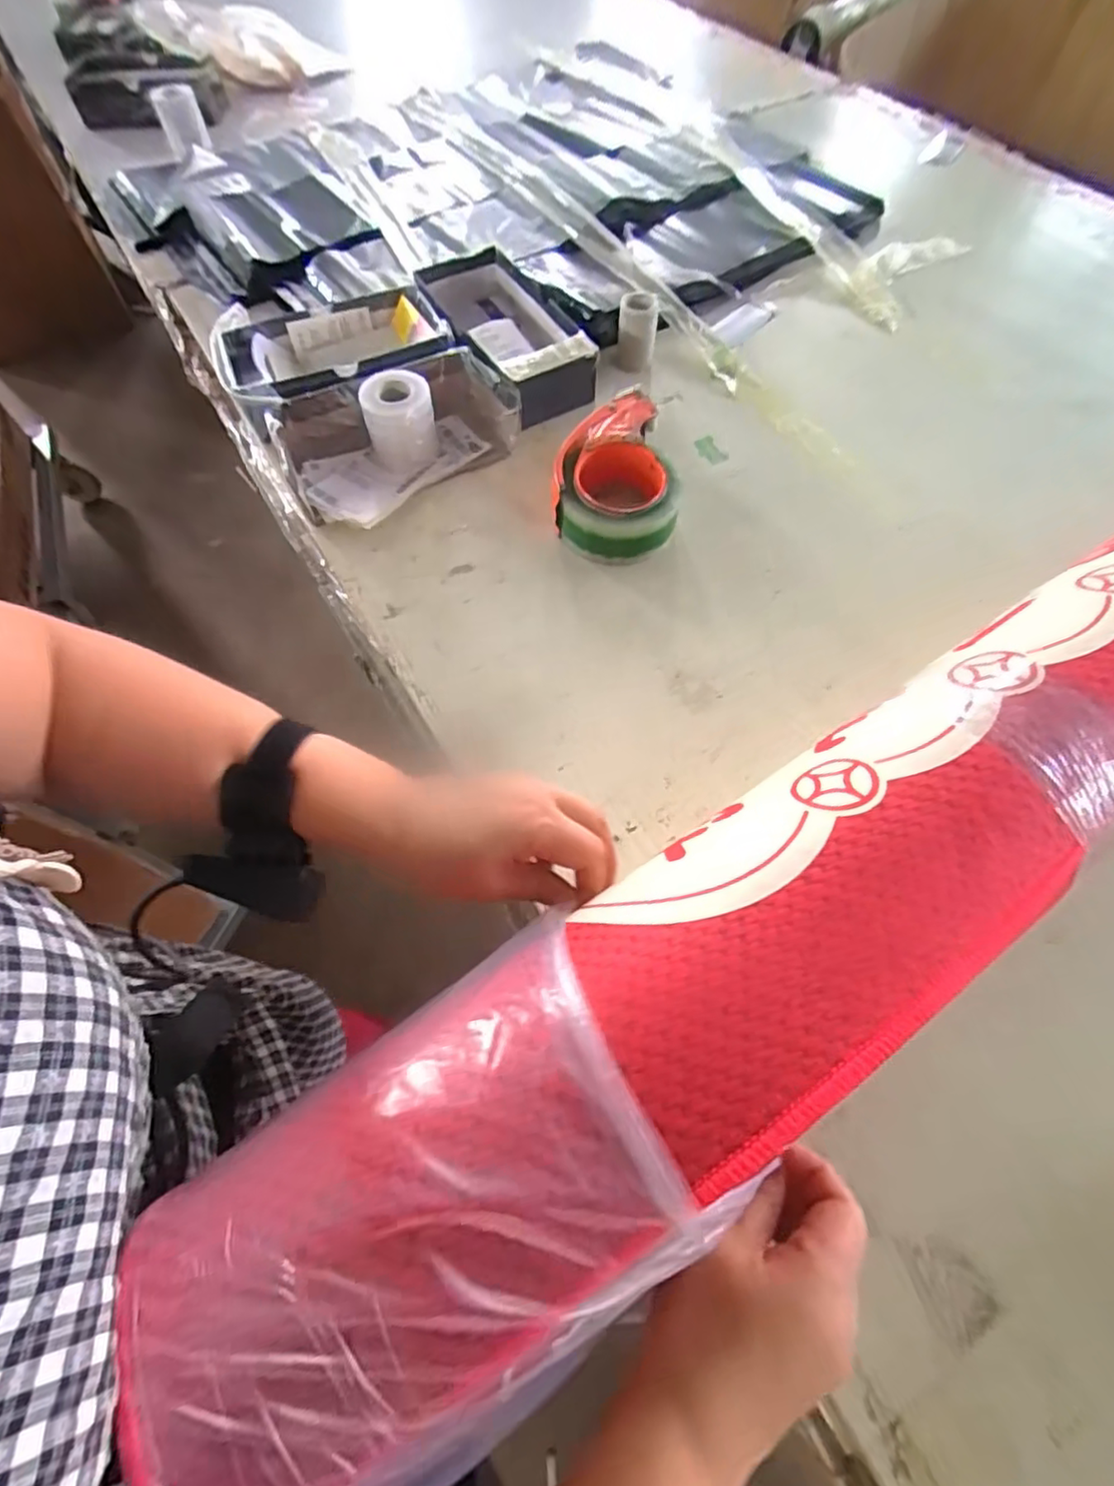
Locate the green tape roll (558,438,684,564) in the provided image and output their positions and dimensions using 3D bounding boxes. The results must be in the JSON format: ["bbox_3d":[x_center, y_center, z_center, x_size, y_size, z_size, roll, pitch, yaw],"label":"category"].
[{"bbox_3d":[0.056,-0.212,0.554,0.099,0.059,0.091,0,62,0],"label":"green tape roll"}]

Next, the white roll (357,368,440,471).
[{"bbox_3d":[-0.154,-0.315,0.606,0.064,0.071,0.068,-15,63,-7],"label":"white roll"}]

